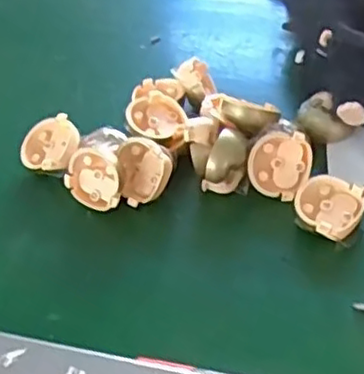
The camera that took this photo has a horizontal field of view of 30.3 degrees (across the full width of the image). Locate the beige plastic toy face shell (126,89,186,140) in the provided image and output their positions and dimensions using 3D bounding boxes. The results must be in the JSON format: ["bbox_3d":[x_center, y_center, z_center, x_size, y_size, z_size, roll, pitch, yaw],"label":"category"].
[{"bbox_3d":[-0.022,-0.058,0.551,0.044,0.016,0.045,-3,45,3],"label":"beige plastic toy face shell"}]

